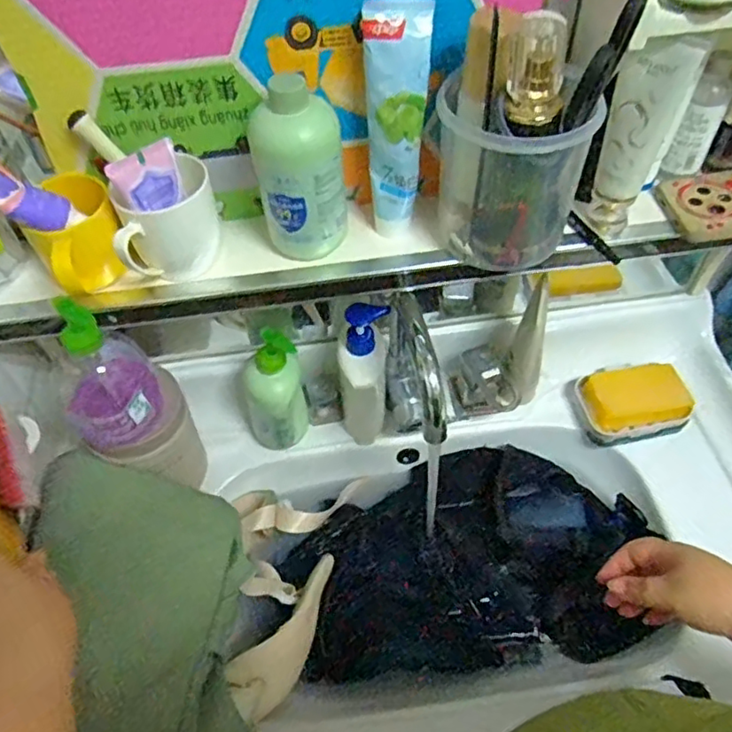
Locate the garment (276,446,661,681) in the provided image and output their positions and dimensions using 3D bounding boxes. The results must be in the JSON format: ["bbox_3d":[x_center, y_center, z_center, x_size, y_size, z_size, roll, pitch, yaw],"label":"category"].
[{"bbox_3d":[0.114,0.218,0.709,0.387,0.057,0.232,-5,53,0],"label":"garment"}]

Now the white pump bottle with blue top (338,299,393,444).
[{"bbox_3d":[-0.001,0.011,0.682,0.054,0.189,0.083,2,53,5],"label":"white pump bottle with blue top"}]

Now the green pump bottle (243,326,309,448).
[{"bbox_3d":[-0.101,0.030,0.679,0.069,0.151,0.059,-14,53,-8],"label":"green pump bottle"}]

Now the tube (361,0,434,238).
[{"bbox_3d":[0.024,-0.188,0.490,0.047,0.184,0.033,2,53,5],"label":"tube"}]

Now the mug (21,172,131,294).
[{"bbox_3d":[-0.232,-0.100,0.508,0.066,0.074,0.096,-23,55,-14],"label":"mug"}]

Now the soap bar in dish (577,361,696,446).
[{"bbox_3d":[0.323,0.041,0.744,0.128,0.043,0.090,-4,53,0],"label":"soap bar in dish"}]

